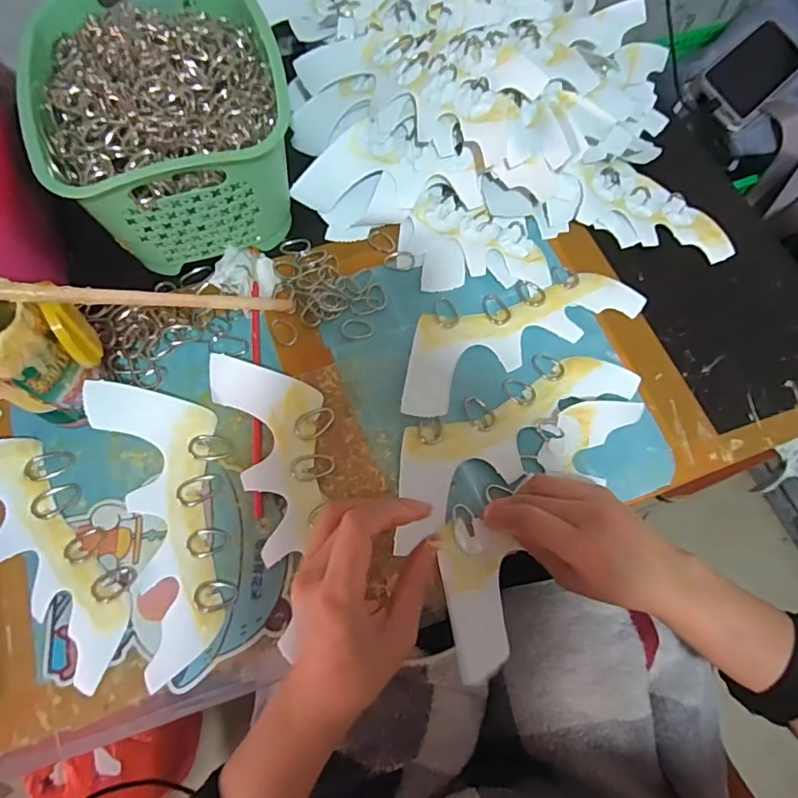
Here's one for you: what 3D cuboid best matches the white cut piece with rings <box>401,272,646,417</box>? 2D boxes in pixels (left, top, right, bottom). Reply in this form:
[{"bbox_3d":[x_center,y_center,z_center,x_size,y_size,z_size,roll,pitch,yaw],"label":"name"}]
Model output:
[{"bbox_3d":[0.103,-0.059,0.444,0.232,0.011,0.081,-21,70,-8],"label":"white cut piece with rings"}]

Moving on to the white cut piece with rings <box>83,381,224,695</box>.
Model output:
[{"bbox_3d":[-0.168,0.081,0.377,0.082,0.031,0.214,-21,70,-8],"label":"white cut piece with rings"}]

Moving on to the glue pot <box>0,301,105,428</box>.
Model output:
[{"bbox_3d":[-0.267,-0.033,0.371,0.074,0.117,0.072,0,68,0],"label":"glue pot"}]

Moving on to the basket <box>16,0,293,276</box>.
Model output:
[{"bbox_3d":[-0.206,-0.259,0.462,0.193,0.115,0.265,-18,69,-7],"label":"basket"}]

